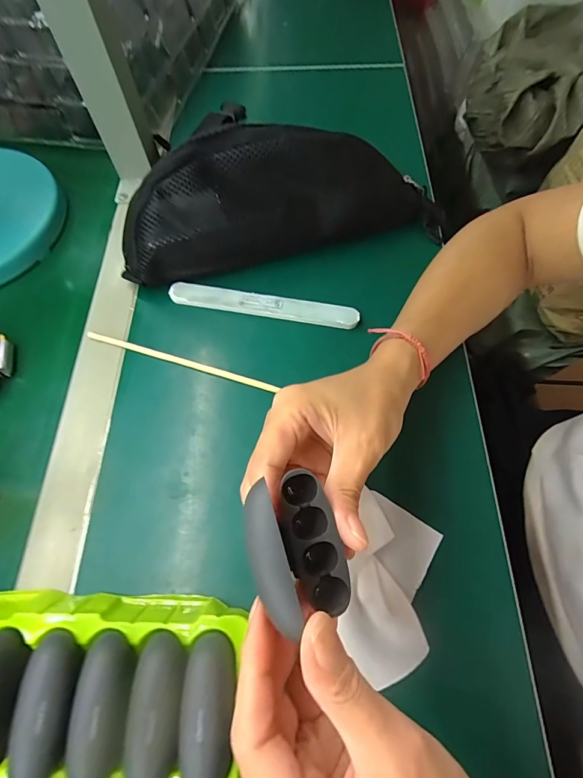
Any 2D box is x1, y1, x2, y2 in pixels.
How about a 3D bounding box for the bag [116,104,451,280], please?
[{"bbox_3d":[-0.004,-0.172,0.333,0.289,0.087,0.085,-9,66,-2],"label":"bag"}]

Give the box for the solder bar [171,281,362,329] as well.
[{"bbox_3d":[-0.026,-0.077,0.341,0.172,0.007,0.020,10,81,5],"label":"solder bar"}]

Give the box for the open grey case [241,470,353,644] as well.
[{"bbox_3d":[0.002,0.070,0.165,0.040,0.031,0.061,-17,68,-7],"label":"open grey case"}]

